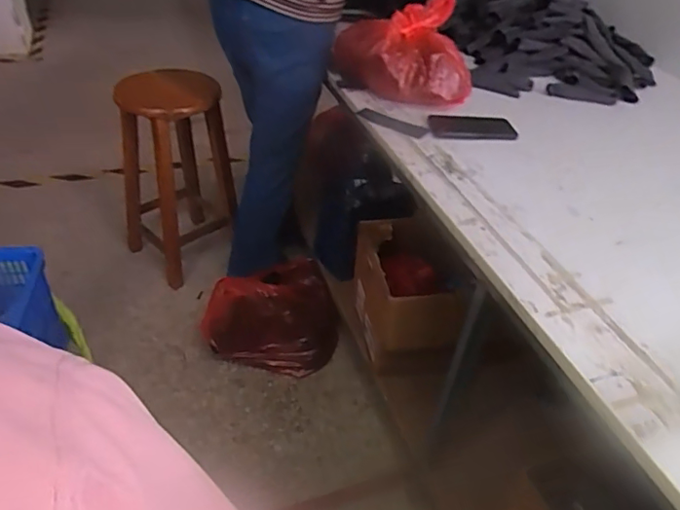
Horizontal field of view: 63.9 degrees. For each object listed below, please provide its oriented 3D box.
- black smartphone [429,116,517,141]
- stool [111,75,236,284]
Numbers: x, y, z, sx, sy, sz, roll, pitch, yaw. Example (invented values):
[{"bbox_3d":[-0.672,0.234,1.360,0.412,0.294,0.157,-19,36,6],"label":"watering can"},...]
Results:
[{"bbox_3d":[0.265,-0.252,1.081,0.169,0.016,0.085,0,39,-7],"label":"black smartphone"},{"bbox_3d":[-0.529,-0.247,1.756,0.350,0.626,0.375,-7,41,-16],"label":"stool"}]

